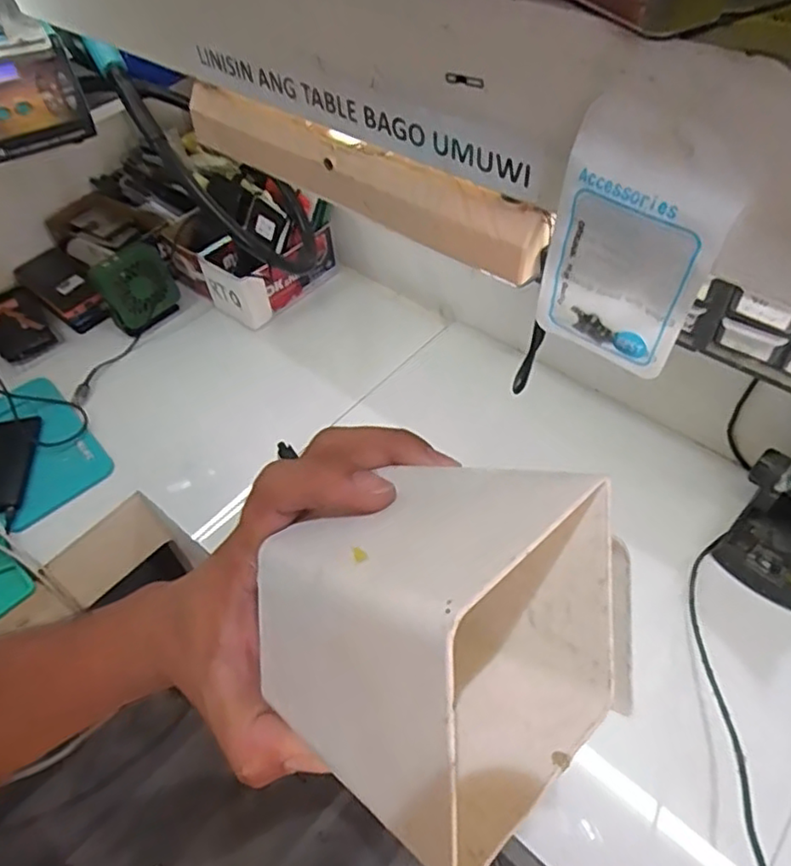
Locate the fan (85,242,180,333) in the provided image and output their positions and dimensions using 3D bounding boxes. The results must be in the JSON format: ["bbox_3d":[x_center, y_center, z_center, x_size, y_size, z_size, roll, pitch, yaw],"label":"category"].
[{"bbox_3d":[-0.395,-0.216,0.969,0.107,0.117,0.077,-30,56,-17],"label":"fan"}]

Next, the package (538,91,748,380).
[{"bbox_3d":[0.116,-0.088,0.315,0.081,0.137,0.013,34,62,26],"label":"package"}]

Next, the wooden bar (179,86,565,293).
[{"bbox_3d":[-0.033,-0.174,0.427,0.319,0.044,0.027,30,60,24],"label":"wooden bar"}]

